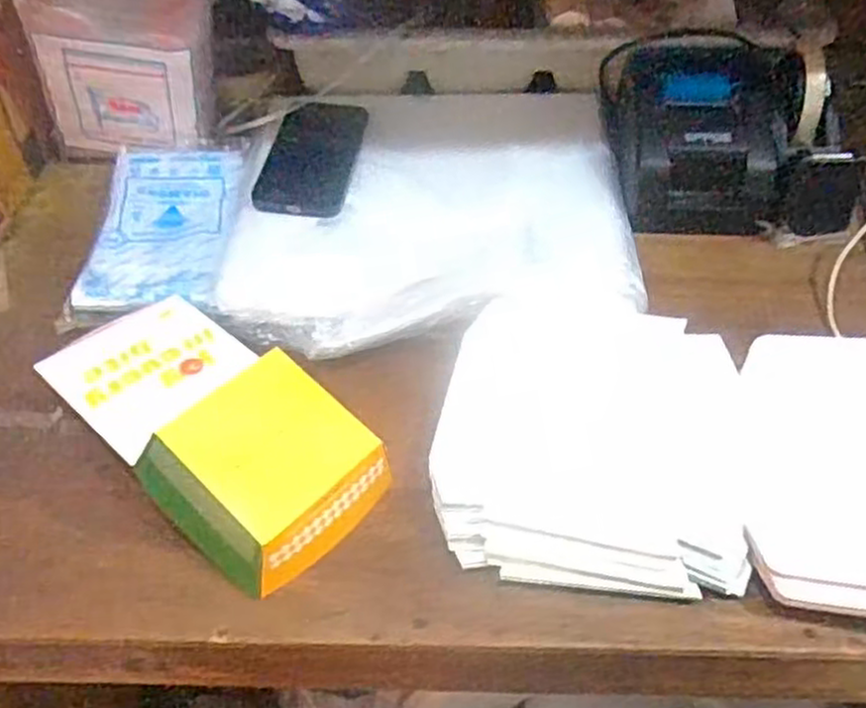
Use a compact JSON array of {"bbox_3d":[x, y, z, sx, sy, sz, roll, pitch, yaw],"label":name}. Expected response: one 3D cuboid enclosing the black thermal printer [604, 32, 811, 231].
[{"bbox_3d":[0.221,-0.190,0.645,0.147,0.092,0.166,0,53,3],"label":"black thermal printer"}]

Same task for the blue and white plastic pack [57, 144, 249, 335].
[{"bbox_3d":[-0.213,-0.100,0.622,0.109,0.016,0.197,0,47,2],"label":"blue and white plastic pack"}]

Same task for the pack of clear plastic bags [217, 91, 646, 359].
[{"bbox_3d":[-0.002,-0.124,0.630,0.304,0.027,0.289,-3,47,-1],"label":"pack of clear plastic bags"}]

